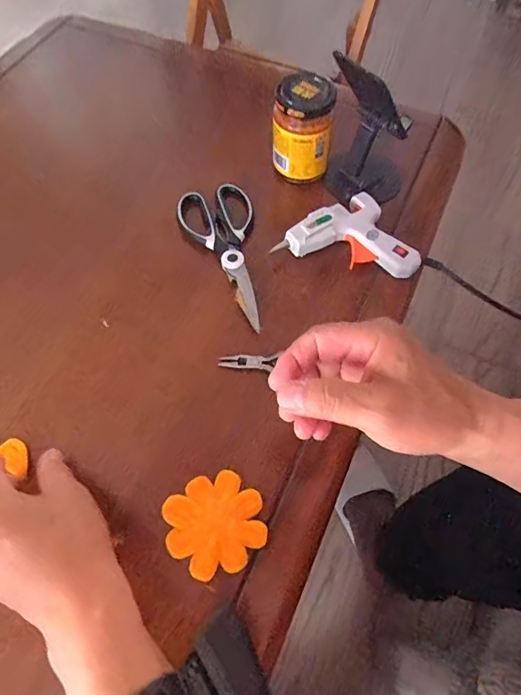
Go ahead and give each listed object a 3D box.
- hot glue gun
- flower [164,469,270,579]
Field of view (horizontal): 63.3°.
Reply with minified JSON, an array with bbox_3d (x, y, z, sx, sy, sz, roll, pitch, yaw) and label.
[{"bbox_3d":[0.094,-0.105,0.453,0.113,0.026,0.111,-30,68,-13],"label":"hot glue gun"},{"bbox_3d":[-0.037,0.142,0.343,0.077,0.011,0.073,-12,65,-5],"label":"flower"}]

